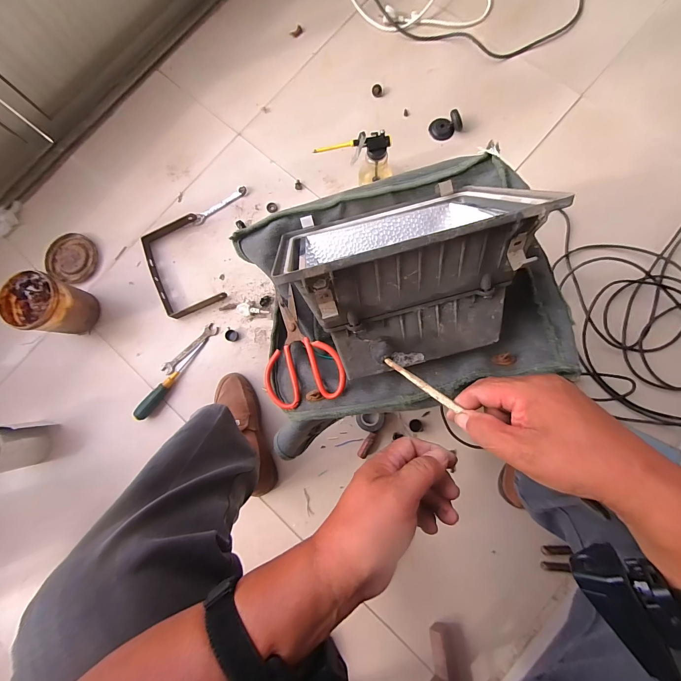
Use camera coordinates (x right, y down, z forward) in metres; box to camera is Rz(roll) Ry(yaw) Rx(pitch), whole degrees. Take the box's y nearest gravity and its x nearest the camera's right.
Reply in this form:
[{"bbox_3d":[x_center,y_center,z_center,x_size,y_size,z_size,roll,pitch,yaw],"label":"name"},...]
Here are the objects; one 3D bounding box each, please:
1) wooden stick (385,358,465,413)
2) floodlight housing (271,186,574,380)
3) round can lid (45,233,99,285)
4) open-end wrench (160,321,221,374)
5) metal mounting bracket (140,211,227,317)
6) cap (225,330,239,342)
[{"bbox_3d":[0.076,0.041,0.314,0.088,0.005,0.007,36,88,35],"label":"wooden stick"},{"bbox_3d":[0.071,-0.083,0.342,0.229,0.155,0.204,-15,81,2],"label":"floodlight housing"},{"bbox_3d":[-0.669,-0.204,0.813,0.120,0.014,0.120,1,84,-10],"label":"round can lid"},{"bbox_3d":[-0.352,0.018,0.768,0.156,0.004,0.030,-42,93,-6],"label":"open-end wrench"},{"bbox_3d":[-0.374,-0.178,0.766,0.142,0.031,0.226,-23,81,1],"label":"metal mounting bracket"},{"bbox_3d":[-0.253,-0.011,0.763,0.030,0.009,0.027,14,85,6],"label":"cap"}]

